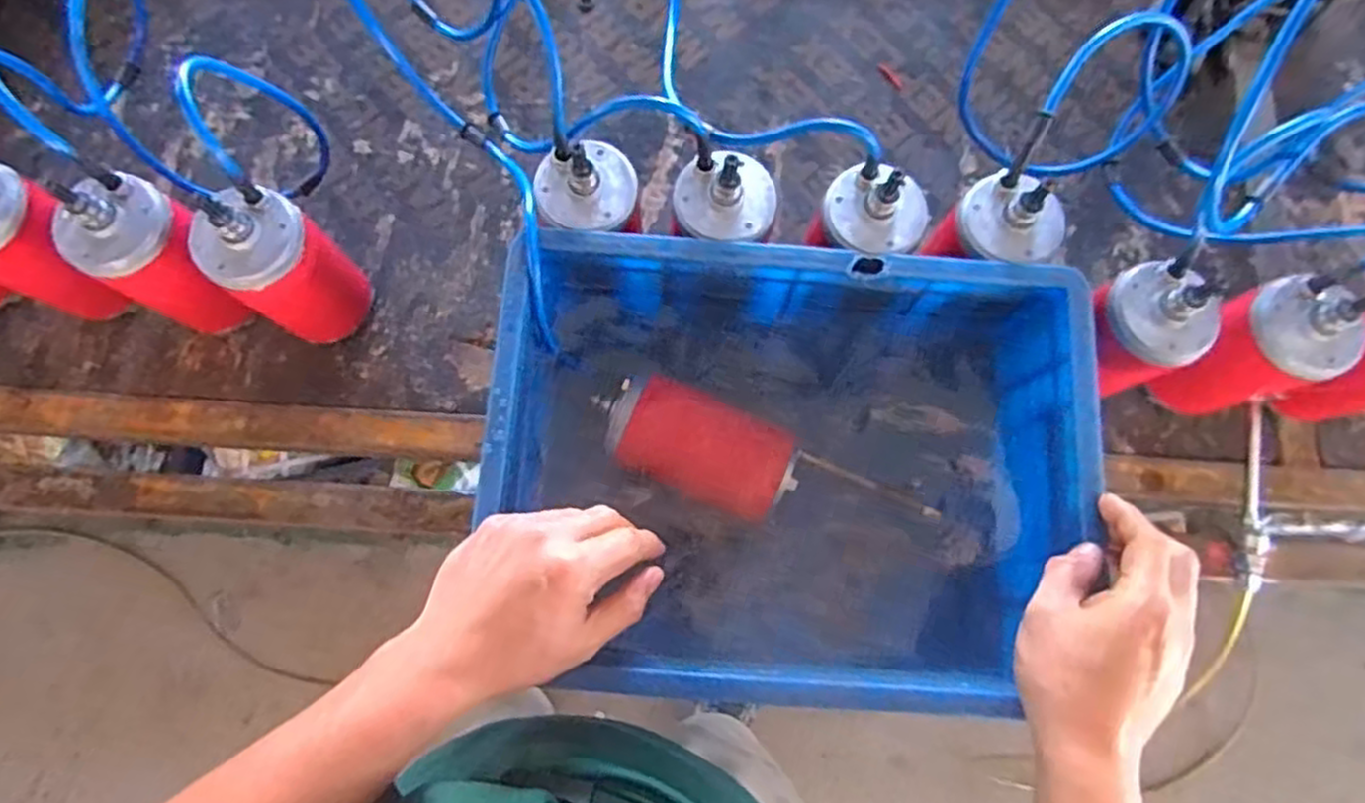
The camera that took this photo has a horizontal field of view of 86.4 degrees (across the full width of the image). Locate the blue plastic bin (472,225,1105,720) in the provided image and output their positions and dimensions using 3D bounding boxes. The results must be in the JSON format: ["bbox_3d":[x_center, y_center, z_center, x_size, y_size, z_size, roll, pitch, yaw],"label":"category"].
[{"bbox_3d":[0.069,0.042,0.535,0.389,0.131,0.278,5,80,0],"label":"blue plastic bin"}]

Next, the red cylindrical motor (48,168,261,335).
[{"bbox_3d":[-0.383,-0.105,0.556,0.075,0.161,0.064,-42,82,-9],"label":"red cylindrical motor"}]

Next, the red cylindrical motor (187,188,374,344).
[{"bbox_3d":[-0.297,-0.099,0.563,0.061,0.157,0.075,42,81,6],"label":"red cylindrical motor"}]

